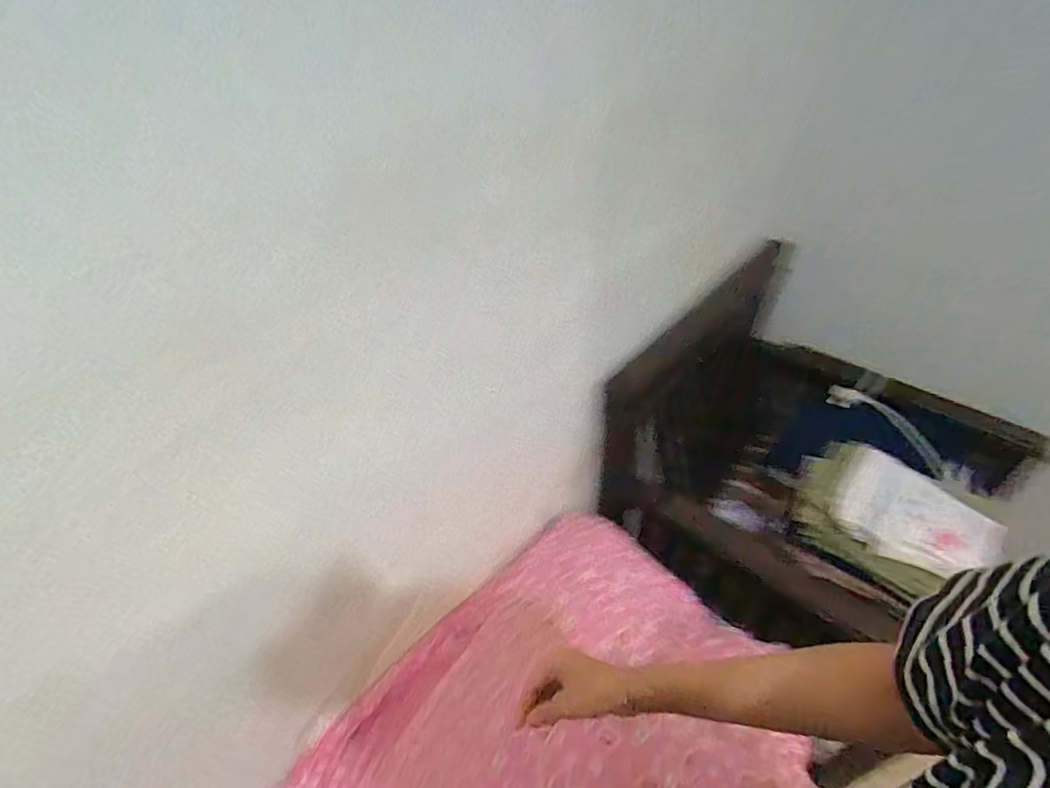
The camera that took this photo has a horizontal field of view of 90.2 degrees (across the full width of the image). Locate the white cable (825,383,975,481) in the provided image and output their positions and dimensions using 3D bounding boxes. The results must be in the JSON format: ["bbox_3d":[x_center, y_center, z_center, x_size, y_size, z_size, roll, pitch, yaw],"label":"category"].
[{"bbox_3d":[0.780,0.072,1.099,0.058,0.027,0.289,-42,59,-3],"label":"white cable"}]

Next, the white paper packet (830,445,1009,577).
[{"bbox_3d":[0.598,0.189,0.803,0.213,0.012,0.153,32,67,21],"label":"white paper packet"}]

